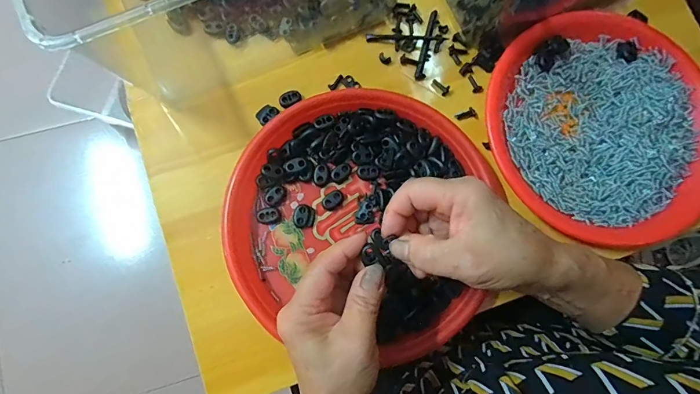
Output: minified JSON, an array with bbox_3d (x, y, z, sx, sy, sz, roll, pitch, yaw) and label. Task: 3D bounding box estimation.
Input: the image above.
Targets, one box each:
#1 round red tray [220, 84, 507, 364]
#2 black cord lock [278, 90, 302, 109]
[{"bbox_3d":[0.013,0.020,0.350,0.234,0.027,0.236,0,78,-1],"label":"round red tray"},{"bbox_3d":[-0.058,-0.095,0.379,0.021,0.004,0.014,-30,80,-6],"label":"black cord lock"}]

